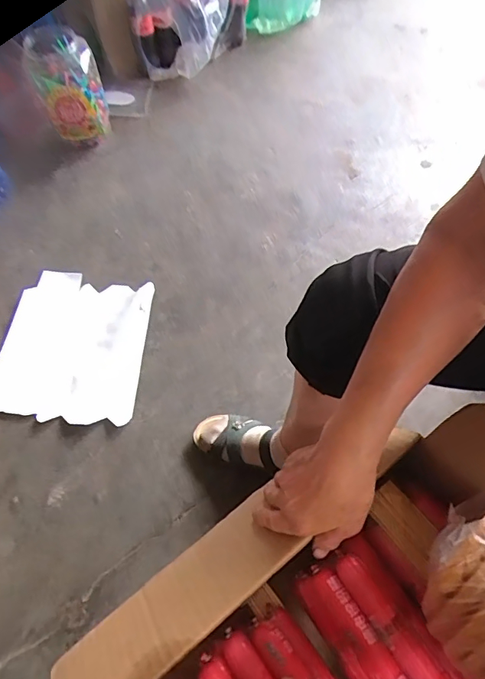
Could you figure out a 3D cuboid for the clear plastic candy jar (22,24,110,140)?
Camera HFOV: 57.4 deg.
[{"bbox_3d":[-0.394,-0.577,1.012,0.137,0.195,0.149,-1,61,1],"label":"clear plastic candy jar"}]

